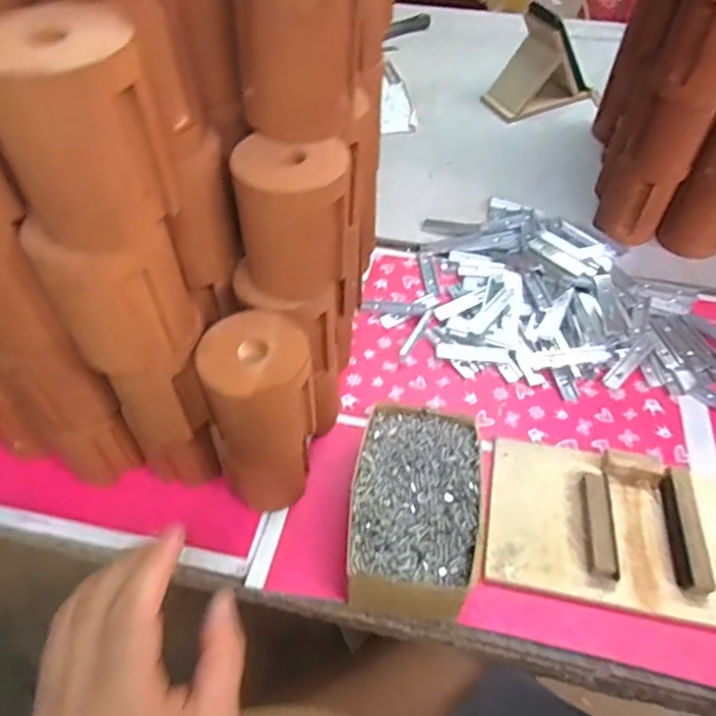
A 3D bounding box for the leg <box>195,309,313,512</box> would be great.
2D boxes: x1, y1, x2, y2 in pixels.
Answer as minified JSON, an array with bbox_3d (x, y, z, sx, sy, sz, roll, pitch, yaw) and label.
[{"bbox_3d":[-0.078,0.050,0.480,0.074,0.195,0.078,0,52,0],"label":"leg"}]

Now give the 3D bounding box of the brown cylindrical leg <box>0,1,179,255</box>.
[{"bbox_3d":[-0.141,-0.114,0.298,0.074,0.100,0.060,-21,55,-16],"label":"brown cylindrical leg"}]

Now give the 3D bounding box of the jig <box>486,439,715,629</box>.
[{"bbox_3d":[0.249,0.156,0.524,0.246,0.035,0.146,11,55,5],"label":"jig"}]

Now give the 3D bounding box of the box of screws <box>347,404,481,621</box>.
[{"bbox_3d":[0.051,0.136,0.518,0.113,0.054,0.184,7,52,5],"label":"box of screws"}]

